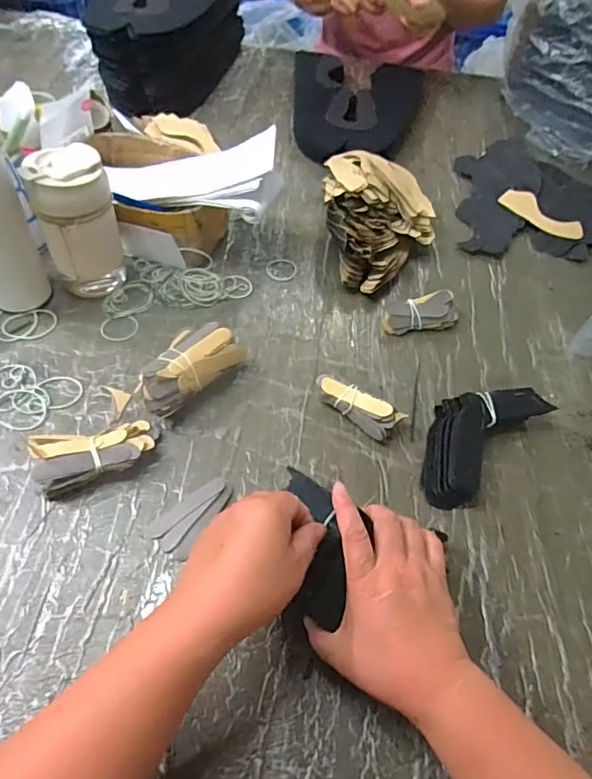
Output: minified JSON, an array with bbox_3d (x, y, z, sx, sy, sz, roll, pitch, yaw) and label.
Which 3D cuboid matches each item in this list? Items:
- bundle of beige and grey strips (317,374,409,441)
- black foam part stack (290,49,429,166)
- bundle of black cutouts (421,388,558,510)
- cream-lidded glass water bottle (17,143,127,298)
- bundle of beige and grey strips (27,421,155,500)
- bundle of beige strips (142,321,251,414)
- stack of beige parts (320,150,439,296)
[{"bbox_3d":[0.063,0.020,0.533,0.094,0.033,0.031,26,55,14],"label":"bundle of beige and grey strips"},{"bbox_3d":[0.114,-0.509,0.895,0.232,0.047,0.334,2,53,-4],"label":"black foam part stack"},{"bbox_3d":[0.185,0.046,0.529,0.083,0.031,0.172,40,60,22],"label":"bundle of black cutouts"},{"bbox_3d":[-0.237,-0.175,0.561,0.079,0.158,0.067,-16,57,-17],"label":"cream-lidded glass water bottle"},{"bbox_3d":[-0.188,0.060,0.474,0.103,0.039,0.046,-17,57,-17],"label":"bundle of beige and grey strips"},{"bbox_3d":[-0.115,-0.021,0.531,0.057,0.050,0.118,37,58,20],"label":"bundle of beige strips"},{"bbox_3d":[0.118,-0.239,0.707,0.155,0.068,0.248,3,53,-3],"label":"stack of beige parts"}]

